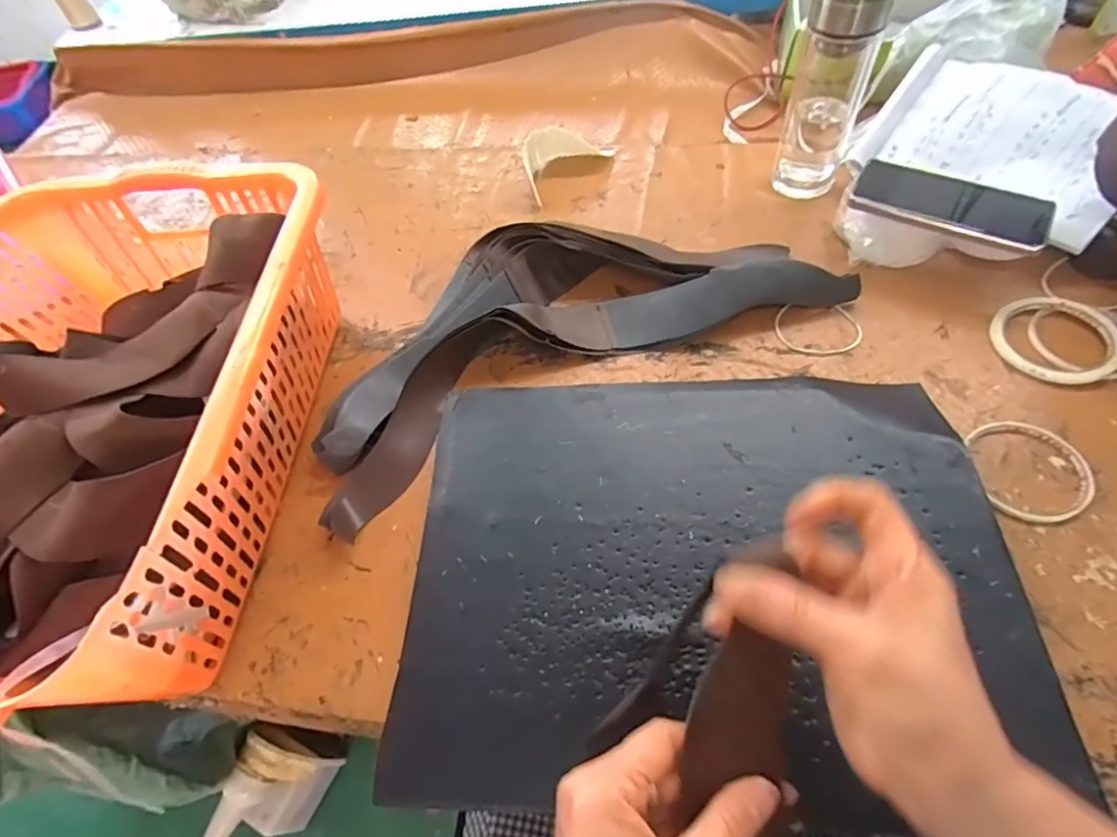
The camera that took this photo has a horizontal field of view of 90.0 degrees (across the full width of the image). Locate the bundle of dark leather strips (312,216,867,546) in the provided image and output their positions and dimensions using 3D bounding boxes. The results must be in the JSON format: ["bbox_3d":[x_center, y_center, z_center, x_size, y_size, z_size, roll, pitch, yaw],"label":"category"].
[{"bbox_3d":[-0.004,-0.101,0.525,0.492,0.033,0.234,-28,61,-13],"label":"bundle of dark leather strips"}]

